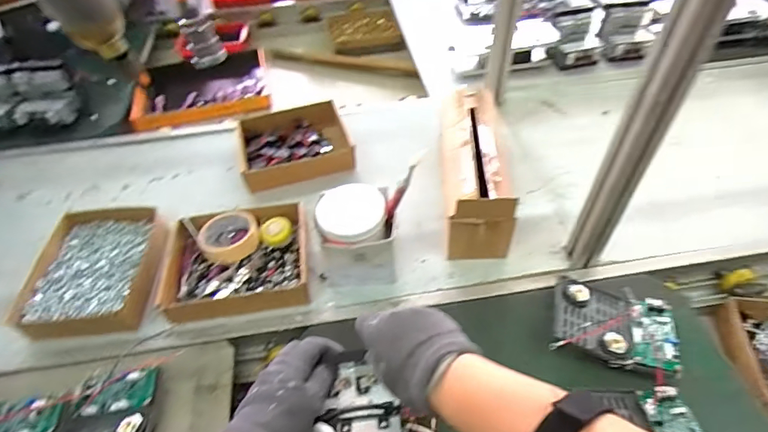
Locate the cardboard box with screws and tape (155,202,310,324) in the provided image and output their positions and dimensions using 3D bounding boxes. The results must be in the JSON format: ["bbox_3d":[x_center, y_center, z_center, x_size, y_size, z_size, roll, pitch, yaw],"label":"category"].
[{"bbox_3d":[-0.235,0.071,0.718,0.230,0.051,0.185,-10,49,-6],"label":"cardboard box with screws and tape"}]

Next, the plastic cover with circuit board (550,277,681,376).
[{"bbox_3d":[0.311,0.151,0.611,0.154,0.037,0.130,14,51,14],"label":"plastic cover with circuit board"}]

